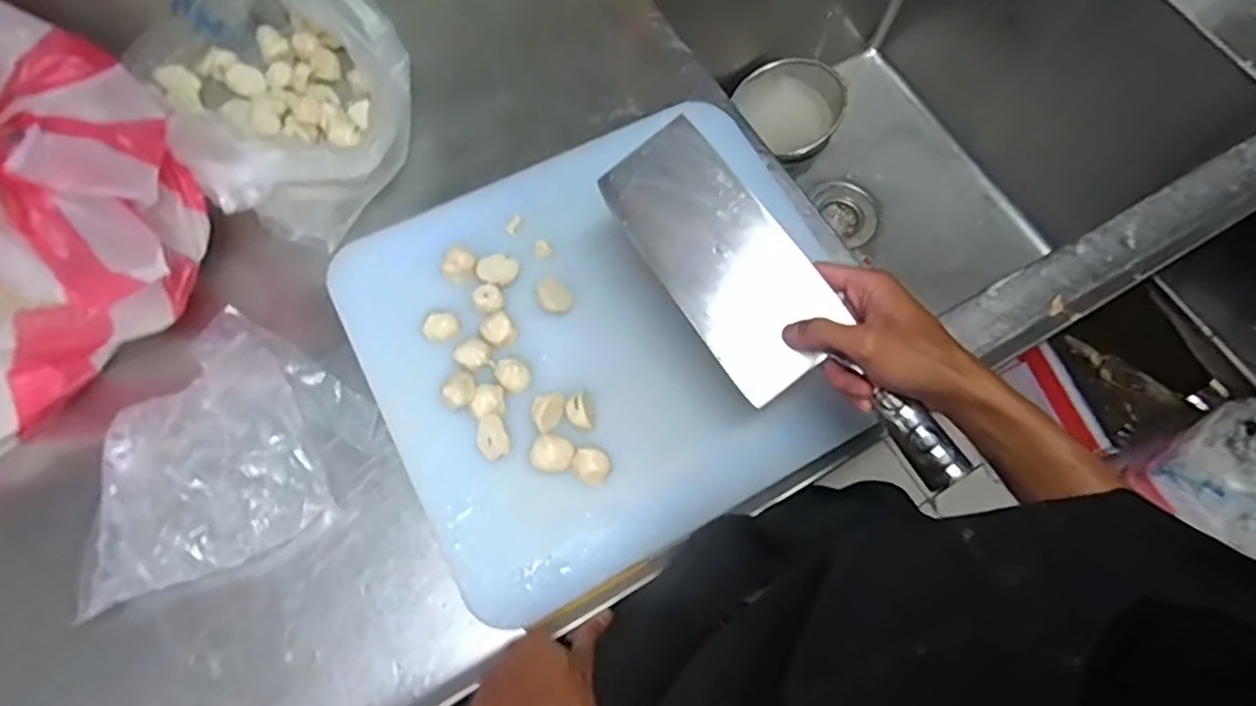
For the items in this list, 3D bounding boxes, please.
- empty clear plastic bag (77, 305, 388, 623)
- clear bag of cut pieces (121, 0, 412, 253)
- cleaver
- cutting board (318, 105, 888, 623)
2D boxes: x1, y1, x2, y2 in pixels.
[{"bbox_3d":[-0.317,0.086,0.491,0.172,0.051,0.212,32,72,9],"label":"empty clear plastic bag"},{"bbox_3d":[-0.307,-0.243,0.580,0.200,0.104,0.275,-35,75,-14],"label":"clear bag of cut pieces"},{"bbox_3d":[0.103,-0.026,0.466,0.094,0.029,0.314,-42,81,7],"label":"cleaver"},{"bbox_3d":[-0.007,-0.022,0.538,0.392,0.028,0.338,-27,77,-14],"label":"cutting board"}]

